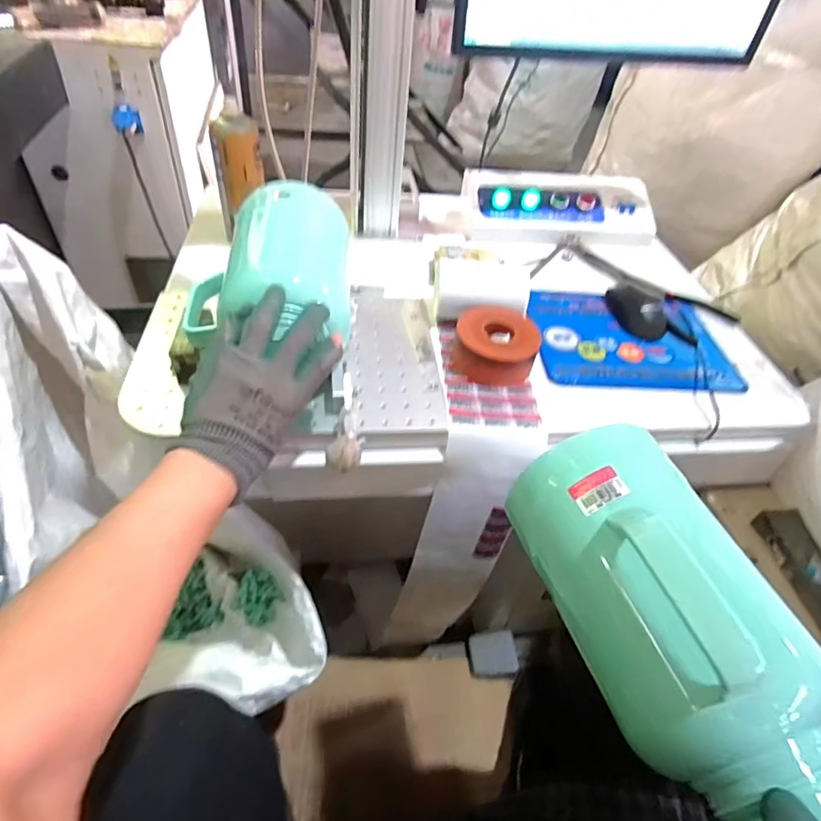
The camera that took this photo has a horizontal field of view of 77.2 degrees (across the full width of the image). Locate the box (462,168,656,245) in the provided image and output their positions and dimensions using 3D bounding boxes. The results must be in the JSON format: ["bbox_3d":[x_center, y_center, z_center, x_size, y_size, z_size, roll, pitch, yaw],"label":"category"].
[{"bbox_3d":[0.250,-0.344,0.873,0.321,0.067,0.128,-1,46,-7],"label":"box"}]

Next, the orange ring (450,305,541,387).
[{"bbox_3d":[0.102,-0.077,0.617,0.095,0.052,0.095,11,46,5],"label":"orange ring"}]

